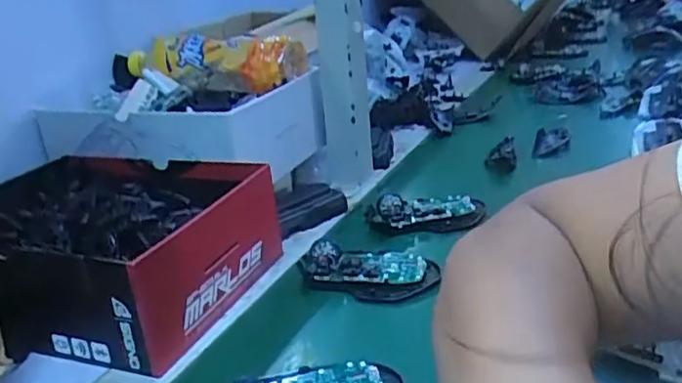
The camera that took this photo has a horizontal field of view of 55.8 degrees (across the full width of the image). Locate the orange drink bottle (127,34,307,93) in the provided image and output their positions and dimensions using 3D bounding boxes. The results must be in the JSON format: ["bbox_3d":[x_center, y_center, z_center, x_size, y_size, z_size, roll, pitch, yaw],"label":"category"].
[{"bbox_3d":[-0.145,-0.145,0.711,0.225,0.055,0.061,3,23,19],"label":"orange drink bottle"}]

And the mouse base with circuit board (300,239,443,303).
[{"bbox_3d":[0.021,0.061,0.531,0.113,0.027,0.064,-2,20,8],"label":"mouse base with circuit board"}]

